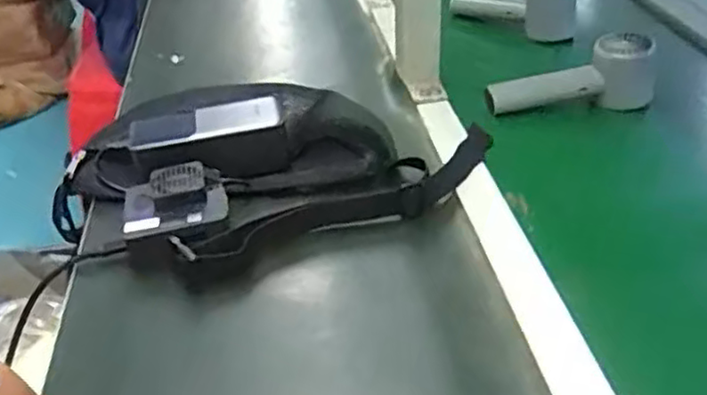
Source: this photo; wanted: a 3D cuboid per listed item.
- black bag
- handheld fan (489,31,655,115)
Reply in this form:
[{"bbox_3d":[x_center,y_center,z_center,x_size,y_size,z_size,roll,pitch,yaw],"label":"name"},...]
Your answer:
[{"bbox_3d":[-0.072,-0.027,0.606,0.360,0.061,0.213,-17,37,-16],"label":"black bag"},{"bbox_3d":[0.210,-0.111,0.689,0.155,0.059,0.051,-11,34,14],"label":"handheld fan"}]

